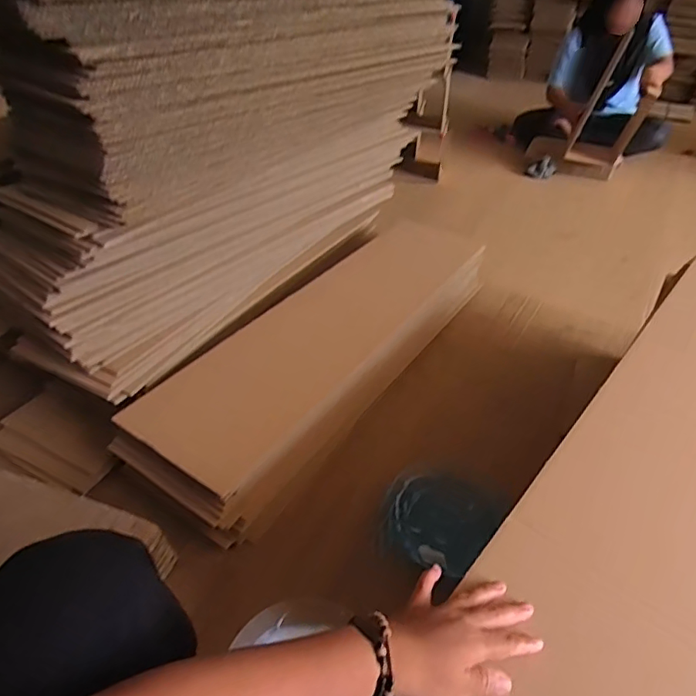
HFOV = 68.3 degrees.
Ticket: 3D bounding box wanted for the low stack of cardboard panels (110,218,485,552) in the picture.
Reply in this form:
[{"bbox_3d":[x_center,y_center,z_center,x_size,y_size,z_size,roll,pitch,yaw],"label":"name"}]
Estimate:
[{"bbox_3d":[-0.024,-0.024,1.144,0.295,0.145,0.968,25,44,24],"label":"low stack of cardboard panels"}]

